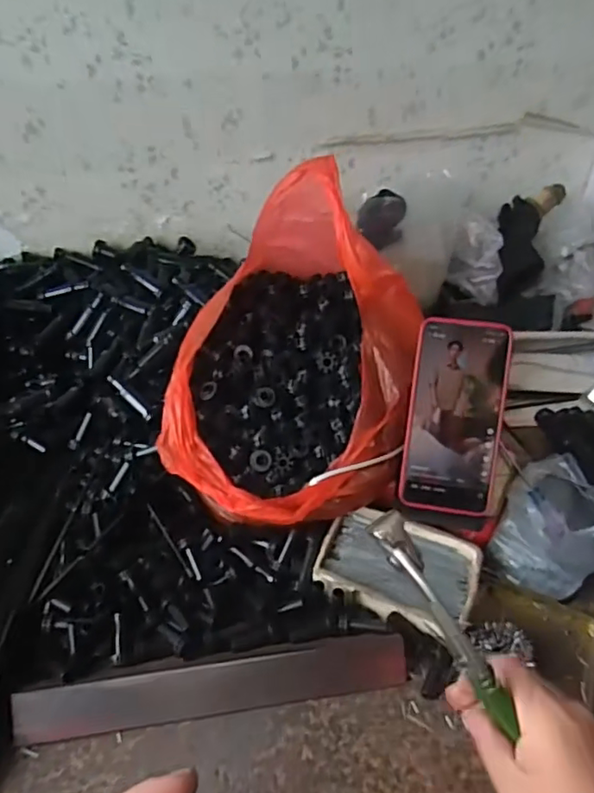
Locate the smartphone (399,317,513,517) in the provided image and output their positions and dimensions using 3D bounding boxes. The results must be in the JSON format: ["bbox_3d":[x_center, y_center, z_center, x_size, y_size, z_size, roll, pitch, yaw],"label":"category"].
[{"bbox_3d":[0.135,0.018,0.489,0.077,0.162,0.012,7,4,7],"label":"smartphone"}]

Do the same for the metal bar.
[{"bbox_3d":[-0.058,0.217,0.426,0.282,0.014,0.036,-5,72,-10],"label":"metal bar"}]

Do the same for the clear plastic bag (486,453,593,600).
[{"bbox_3d":[0.235,0.115,0.511,0.093,0.056,0.116,20,44,22],"label":"clear plastic bag"}]

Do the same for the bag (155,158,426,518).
[{"bbox_3d":[0.001,-0.037,0.518,0.206,0.225,0.270,8,41,9],"label":"bag"}]

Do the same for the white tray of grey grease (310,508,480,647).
[{"bbox_3d":[0.087,0.145,0.485,0.124,0.022,0.092,18,43,19],"label":"white tray of grey grease"}]

